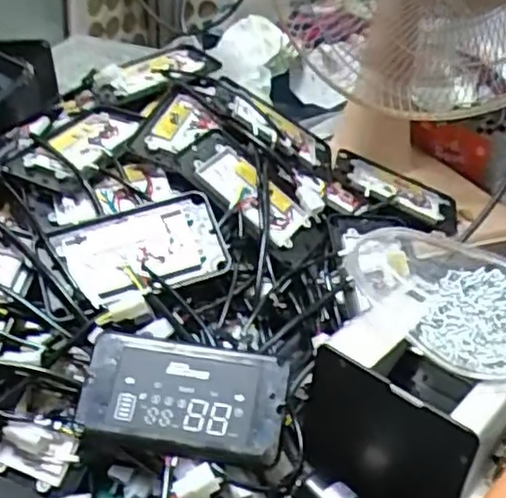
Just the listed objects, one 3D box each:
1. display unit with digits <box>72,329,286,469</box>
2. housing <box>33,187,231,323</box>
[{"bbox_3d":[-0.053,0.111,0.523,0.151,0.013,0.084,8,59,7],"label":"display unit with digits"},{"bbox_3d":[-0.105,0.002,0.602,0.156,0.015,0.089,-15,57,-11],"label":"housing"}]

